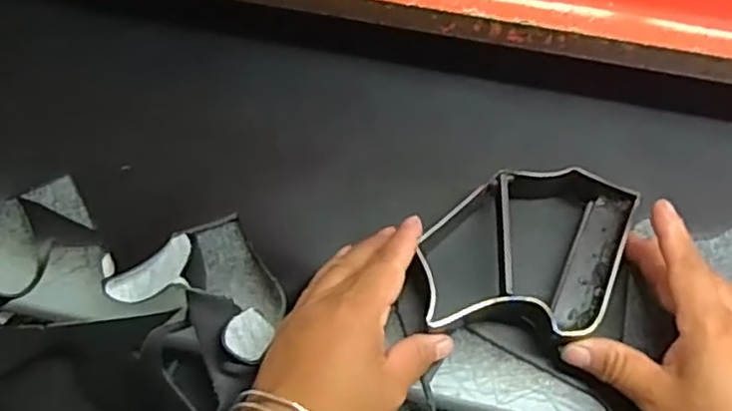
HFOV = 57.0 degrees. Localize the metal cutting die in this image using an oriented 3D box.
[{"bbox_3d":[0.097,0.031,0.420,0.113,0.044,0.125,20,68,7],"label":"metal cutting die"}]

